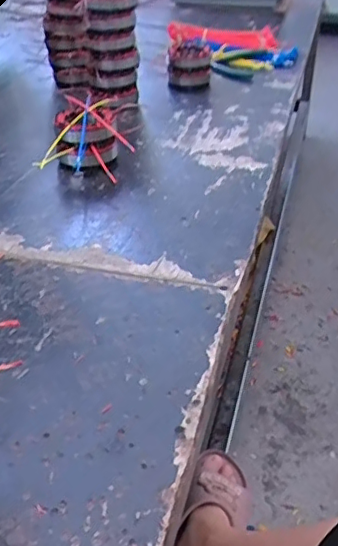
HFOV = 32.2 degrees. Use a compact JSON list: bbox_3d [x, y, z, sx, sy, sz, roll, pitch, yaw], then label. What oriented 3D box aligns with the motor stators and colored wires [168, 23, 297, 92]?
[{"bbox_3d":[0.130,-0.482,1.268,0.269,0.071,0.318,-2,34,-2],"label":"motor stators and colored wires"}]

